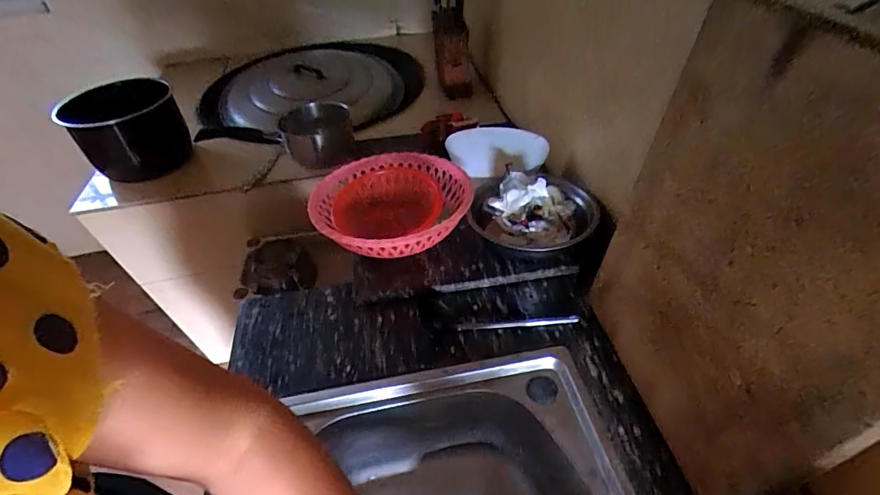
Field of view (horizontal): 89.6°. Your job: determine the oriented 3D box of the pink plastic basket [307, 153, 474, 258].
[{"bbox_3d":[-0.089,-0.063,0.753,0.258,0.095,0.246,-2,44,2],"label":"pink plastic basket"}]

